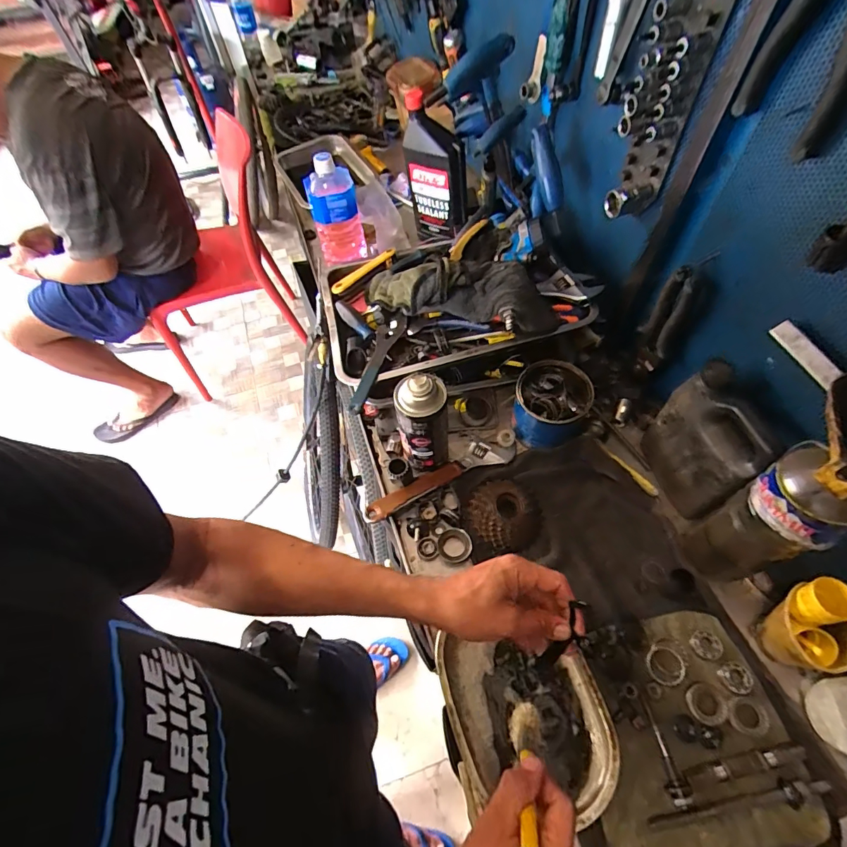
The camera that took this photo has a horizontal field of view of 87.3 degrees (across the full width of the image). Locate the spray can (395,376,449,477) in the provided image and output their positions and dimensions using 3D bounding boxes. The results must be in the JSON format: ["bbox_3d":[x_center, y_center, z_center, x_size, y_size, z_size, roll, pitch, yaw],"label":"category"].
[{"bbox_3d":[-0.001,0.000,0.581,0.065,0.180,0.063,-11,58,-3],"label":"spray can"}]

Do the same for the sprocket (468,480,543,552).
[{"bbox_3d":[0.114,0.118,0.595,0.096,0.030,0.098,-2,58,3],"label":"sprocket"}]

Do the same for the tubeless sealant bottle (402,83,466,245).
[{"bbox_3d":[0.026,-0.444,0.816,0.122,0.251,0.050,30,65,20],"label":"tubeless sealant bottle"}]

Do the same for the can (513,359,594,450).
[{"bbox_3d":[0.181,-0.023,0.635,0.103,0.095,0.098,27,63,18],"label":"can"}]

